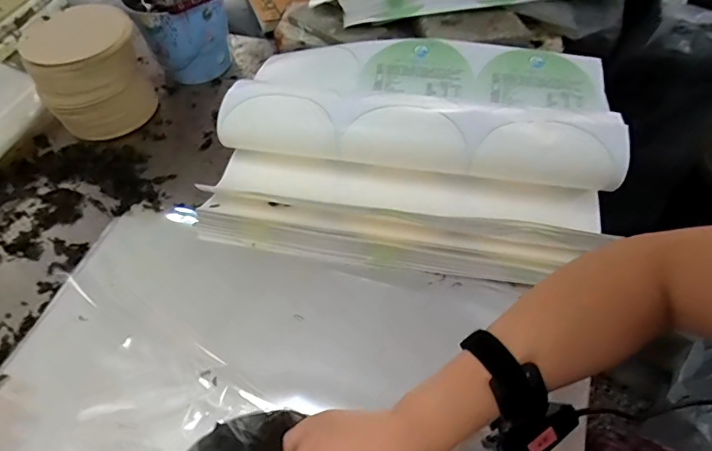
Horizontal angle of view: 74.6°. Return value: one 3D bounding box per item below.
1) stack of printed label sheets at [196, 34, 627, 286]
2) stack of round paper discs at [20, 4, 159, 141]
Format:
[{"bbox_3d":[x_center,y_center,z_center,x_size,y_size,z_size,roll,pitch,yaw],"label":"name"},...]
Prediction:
[{"bbox_3d":[0.083,-0.175,0.627,0.488,0.056,0.219,8,55,9],"label":"stack of printed label sheets"},{"bbox_3d":[-0.385,-0.216,0.689,0.131,0.138,0.122,-10,54,-3],"label":"stack of round paper discs"}]

